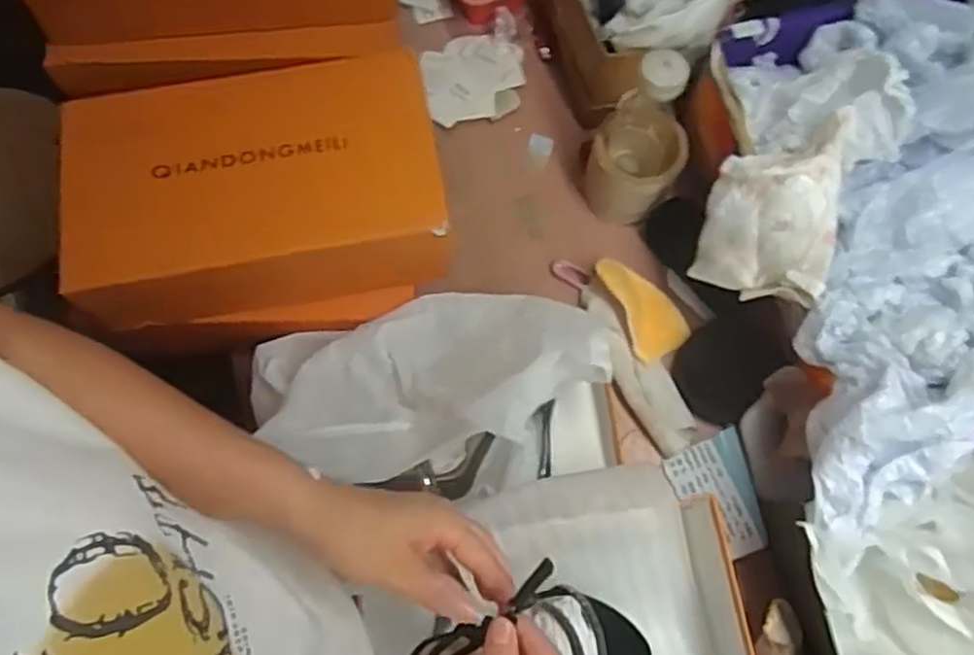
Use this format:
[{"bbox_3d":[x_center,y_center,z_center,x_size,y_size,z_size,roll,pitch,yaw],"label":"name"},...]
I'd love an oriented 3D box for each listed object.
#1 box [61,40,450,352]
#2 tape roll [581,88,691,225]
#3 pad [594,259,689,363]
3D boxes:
[{"bbox_3d":[-0.180,-0.102,0.630,0.272,0.117,0.179,-8,70,-3],"label":"box"},{"bbox_3d":[0.146,-0.166,0.748,0.086,0.096,0.097,26,72,9],"label":"tape roll"},{"bbox_3d":[0.149,-0.023,0.728,0.060,0.034,0.100,-22,71,-8],"label":"pad"}]

